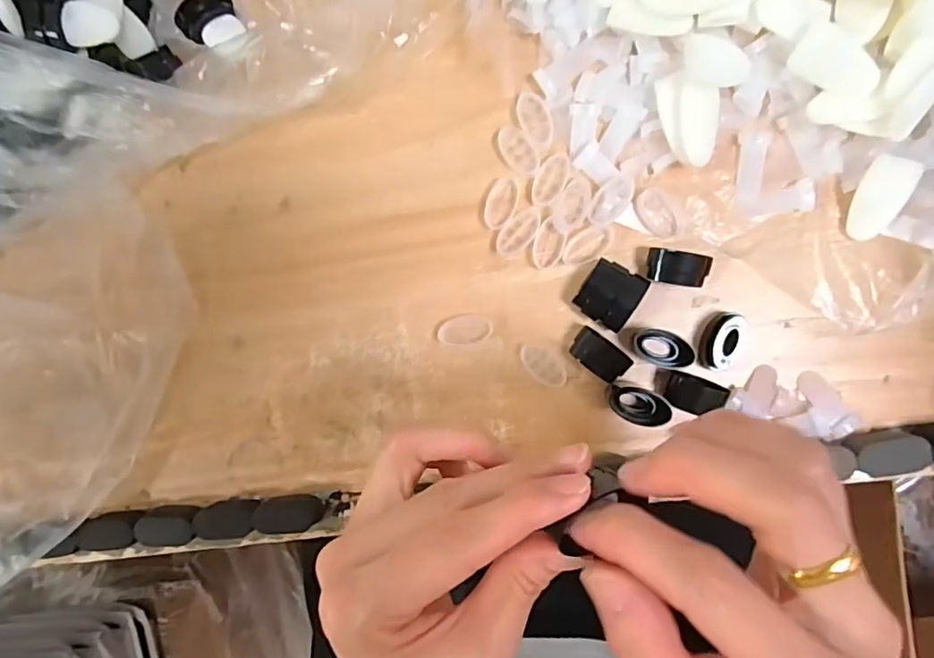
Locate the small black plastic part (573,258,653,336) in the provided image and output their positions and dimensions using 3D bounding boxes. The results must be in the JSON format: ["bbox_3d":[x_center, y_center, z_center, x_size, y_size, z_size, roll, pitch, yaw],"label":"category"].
[{"bbox_3d":[0.083,-0.020,0.309,0.032,0.012,0.035,34,94,3],"label":"small black plastic part"}]

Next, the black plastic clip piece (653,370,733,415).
[{"bbox_3d":[0.128,0.037,0.306,0.037,0.016,0.020,20,93,4],"label":"black plastic clip piece"}]

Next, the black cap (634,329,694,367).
[{"bbox_3d":[0.113,0.011,0.308,0.031,0.012,0.020,9,92,4],"label":"black cap"}]

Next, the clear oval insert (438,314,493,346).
[{"bbox_3d":[-0.001,0.001,0.323,0.032,0.006,0.018,-12,91,5],"label":"clear oval insert"}]

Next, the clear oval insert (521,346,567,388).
[{"bbox_3d":[0.045,0.022,0.318,0.032,0.005,0.017,41,94,2],"label":"clear oval insert"}]

